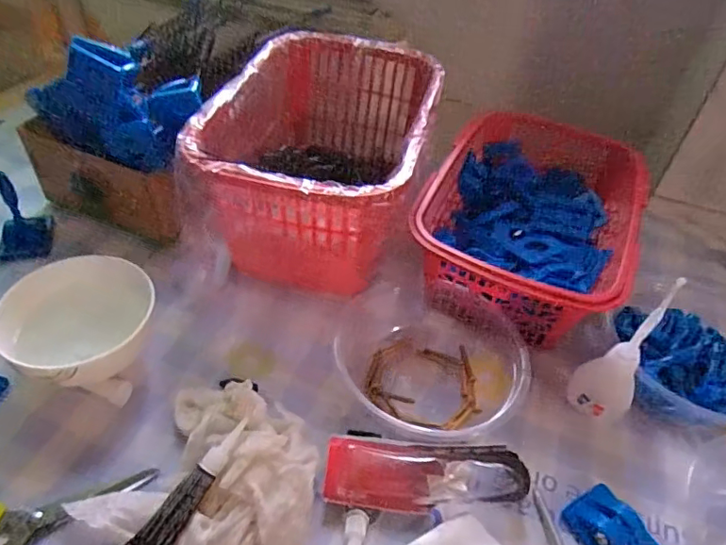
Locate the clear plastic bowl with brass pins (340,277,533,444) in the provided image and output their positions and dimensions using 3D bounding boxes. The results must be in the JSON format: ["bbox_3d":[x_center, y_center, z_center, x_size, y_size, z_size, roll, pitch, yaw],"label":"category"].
[{"bbox_3d":[0.040,0.049,0.348,0.105,0.038,0.110,-26,53,-28],"label":"clear plastic bowl with brass pins"}]

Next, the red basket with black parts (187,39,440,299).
[{"bbox_3d":[-0.029,-0.089,0.426,0.147,0.111,0.222,13,45,8],"label":"red basket with black parts"}]

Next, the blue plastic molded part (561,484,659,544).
[{"bbox_3d":[0.137,0.144,0.283,0.033,0.014,0.053,-20,50,-24],"label":"blue plastic molded part"}]

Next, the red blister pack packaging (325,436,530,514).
[{"bbox_3d":[0.038,0.114,0.297,0.114,0.015,0.040,5,45,-1],"label":"red blister pack packaging"}]

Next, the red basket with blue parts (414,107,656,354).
[{"bbox_3d":[0.132,-0.043,0.422,0.143,0.073,0.213,21,47,15],"label":"red basket with blue parts"}]

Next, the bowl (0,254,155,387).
[{"bbox_3d":[-0.172,0.034,0.328,0.075,0.055,0.077,3,45,-3],"label":"bowl"}]

